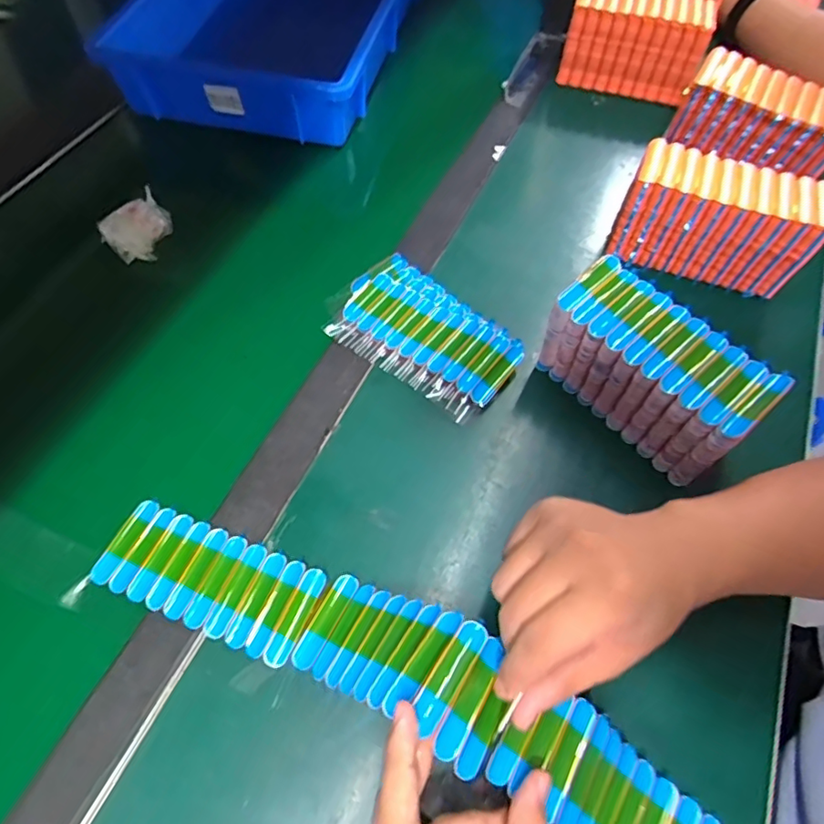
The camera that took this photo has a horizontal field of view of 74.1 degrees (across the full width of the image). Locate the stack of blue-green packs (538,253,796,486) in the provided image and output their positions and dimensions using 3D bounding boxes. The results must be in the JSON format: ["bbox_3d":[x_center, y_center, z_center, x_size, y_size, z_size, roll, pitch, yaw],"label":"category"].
[{"bbox_3d":[0.176,-0.028,0.415,0.059,0.096,0.151,-36,67,-21],"label":"stack of blue-green packs"}]

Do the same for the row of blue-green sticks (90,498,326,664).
[{"bbox_3d":[-0.138,0.110,0.367,0.151,0.011,0.064,20,60,9],"label":"row of blue-green sticks"}]

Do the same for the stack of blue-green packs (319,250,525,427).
[{"bbox_3d":[0.013,-0.070,0.471,0.161,0.024,0.105,36,64,17],"label":"stack of blue-green packs"}]

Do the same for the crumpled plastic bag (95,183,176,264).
[{"bbox_3d":[-0.261,-0.176,0.521,0.037,0.043,0.058,40,65,19],"label":"crumpled plastic bag"}]

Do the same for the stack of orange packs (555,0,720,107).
[{"bbox_3d":[0.291,-0.494,0.692,0.162,0.094,0.194,17,60,8],"label":"stack of orange packs"}]

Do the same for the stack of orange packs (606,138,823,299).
[{"bbox_3d":[0.272,-0.168,0.497,0.161,0.100,0.069,19,60,9],"label":"stack of orange packs"}]

